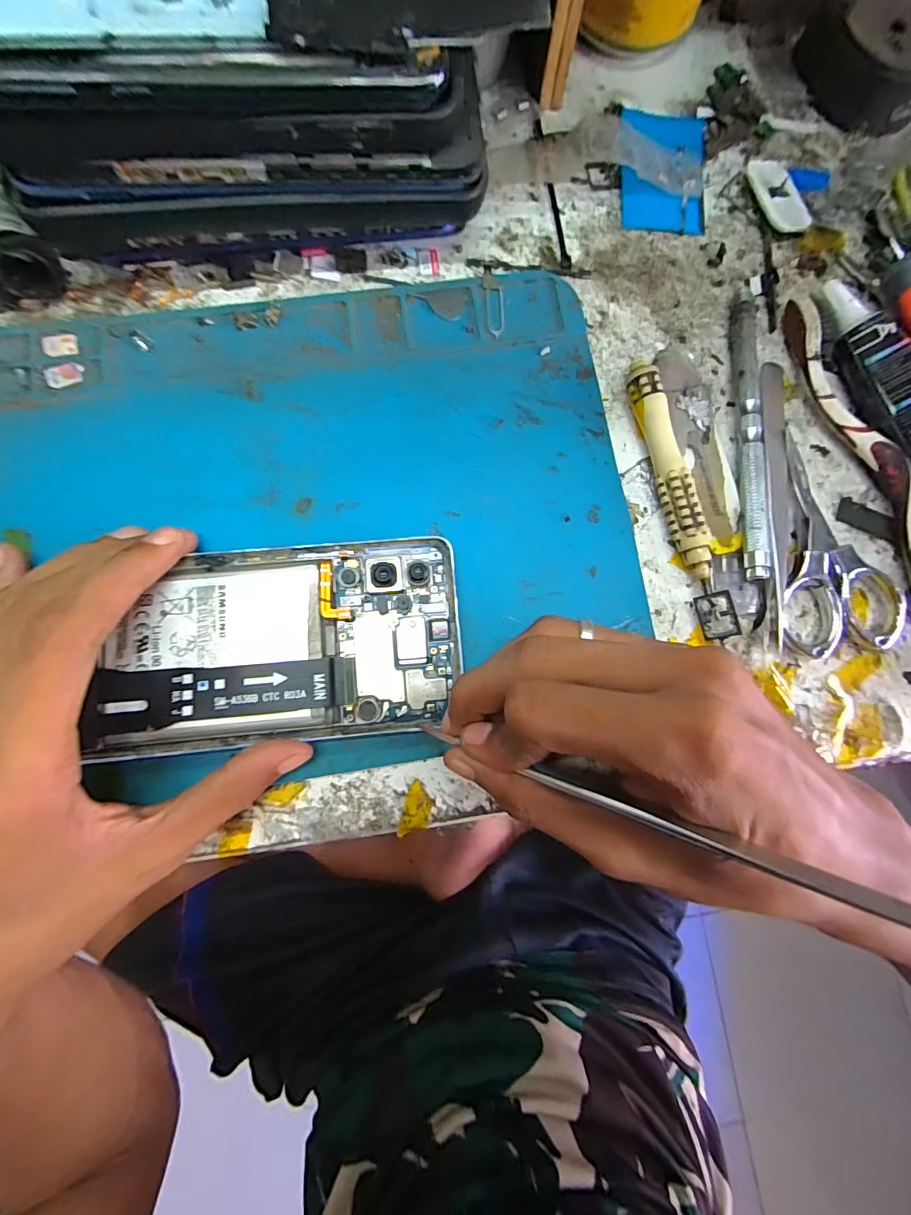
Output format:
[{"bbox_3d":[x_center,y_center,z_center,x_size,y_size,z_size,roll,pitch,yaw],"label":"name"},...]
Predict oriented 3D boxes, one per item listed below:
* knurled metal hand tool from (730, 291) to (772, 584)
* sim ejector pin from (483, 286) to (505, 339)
[{"bbox_3d":[0.125,-0.075,0.191,0.009,0.008,0.128,4,82,-2],"label":"knurled metal hand tool"},{"bbox_3d":[0.018,-0.129,0.199,0.008,0.004,0.023,-5,85,-4],"label":"sim ejector pin"}]

